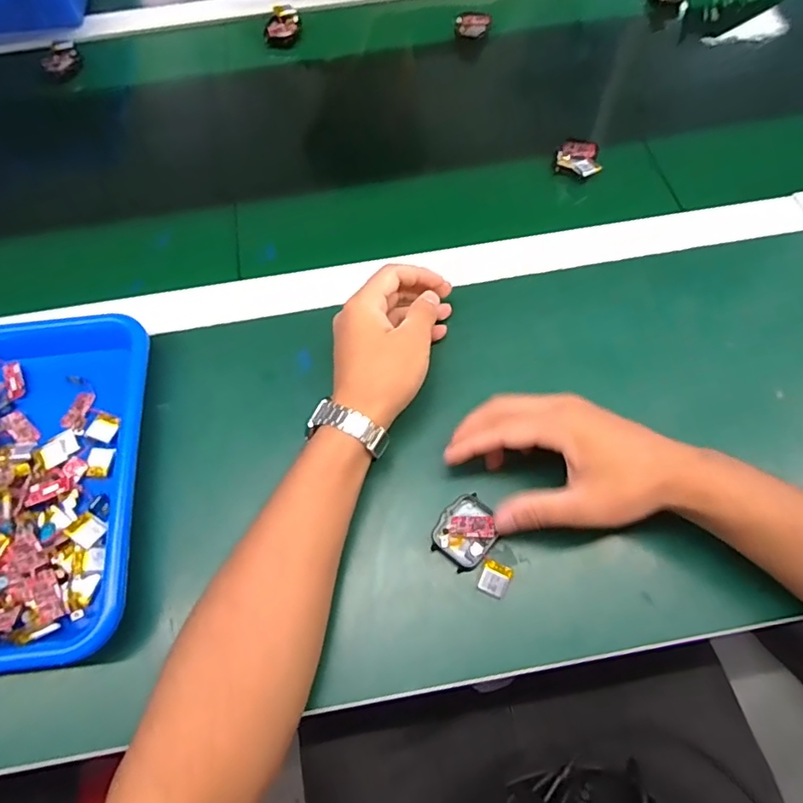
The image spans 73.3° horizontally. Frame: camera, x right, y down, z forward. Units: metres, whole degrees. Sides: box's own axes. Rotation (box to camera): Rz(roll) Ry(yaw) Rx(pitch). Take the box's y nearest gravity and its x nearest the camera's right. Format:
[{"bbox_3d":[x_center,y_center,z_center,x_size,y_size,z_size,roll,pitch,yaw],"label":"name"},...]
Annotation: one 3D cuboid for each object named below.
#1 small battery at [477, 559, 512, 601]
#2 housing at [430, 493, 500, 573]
[{"bbox_3d":[0.062,0.118,0.357,0.019,0.010,0.020,19,67,10],"label":"small battery"},{"bbox_3d":[0.045,0.089,0.370,0.038,0.009,0.045,35,71,16],"label":"housing"}]

